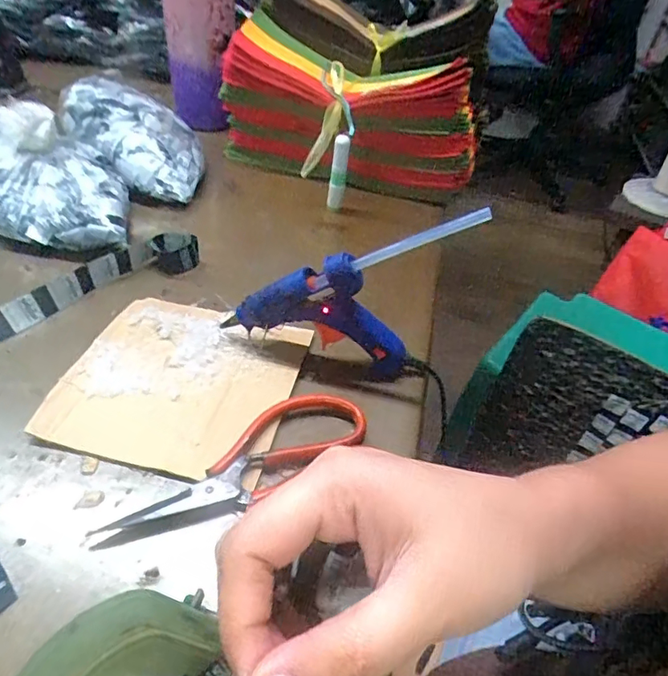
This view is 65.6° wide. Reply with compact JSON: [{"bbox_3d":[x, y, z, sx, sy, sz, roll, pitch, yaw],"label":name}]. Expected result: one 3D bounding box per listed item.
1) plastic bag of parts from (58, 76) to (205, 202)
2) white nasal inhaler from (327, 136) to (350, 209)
[{"bbox_3d":[-0.221,-0.225,0.574,0.134,0.069,0.154,-12,46,-19],"label":"plastic bag of parts"},{"bbox_3d":[0.005,-0.178,0.563,0.018,0.082,0.019,6,43,-1],"label":"white nasal inhaler"}]

